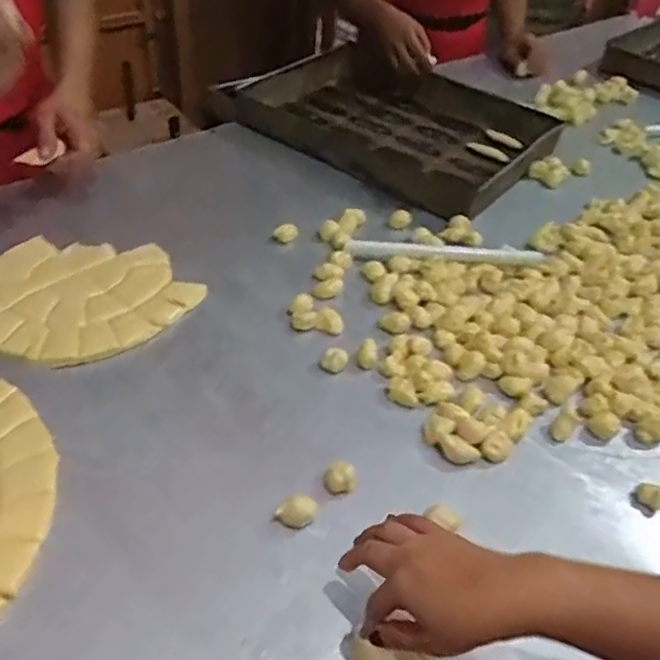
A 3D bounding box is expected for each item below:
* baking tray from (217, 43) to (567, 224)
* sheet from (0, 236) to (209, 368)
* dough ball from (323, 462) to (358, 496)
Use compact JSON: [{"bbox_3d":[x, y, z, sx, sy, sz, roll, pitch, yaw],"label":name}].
[{"bbox_3d":[0.099,-0.401,1.164,0.569,0.072,0.363,31,49,25],"label":"baking tray"},{"bbox_3d":[-0.313,-0.046,0.783,0.254,0.015,0.221,21,45,16],"label":"sheet"},{"bbox_3d":[0.011,0.146,0.611,0.032,0.031,0.027,9,43,4],"label":"dough ball"}]

